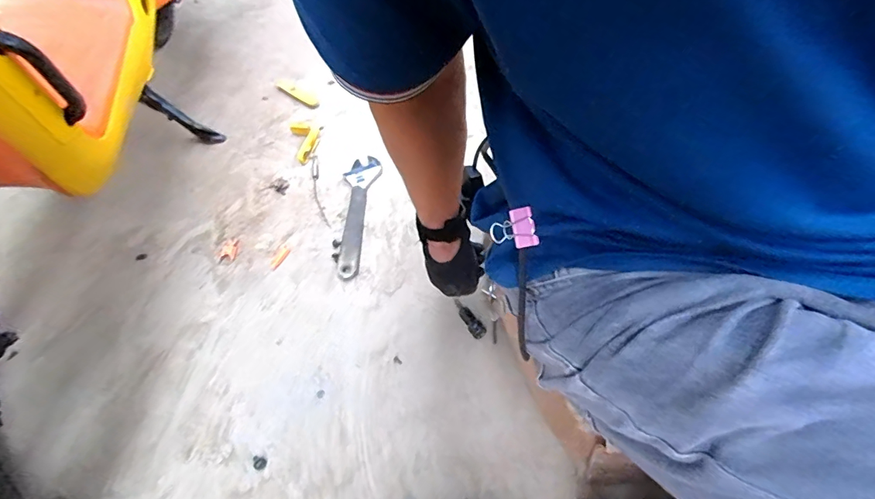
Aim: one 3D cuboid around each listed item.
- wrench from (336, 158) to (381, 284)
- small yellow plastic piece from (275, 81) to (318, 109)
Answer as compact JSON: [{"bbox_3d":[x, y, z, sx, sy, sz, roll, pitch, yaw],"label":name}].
[{"bbox_3d":[-0.154,-0.069,0.824,0.060,0.017,0.290,0,51,5],"label":"wrench"},{"bbox_3d":[-0.347,-0.384,1.087,0.168,0.009,0.035,36,61,29],"label":"small yellow plastic piece"}]

